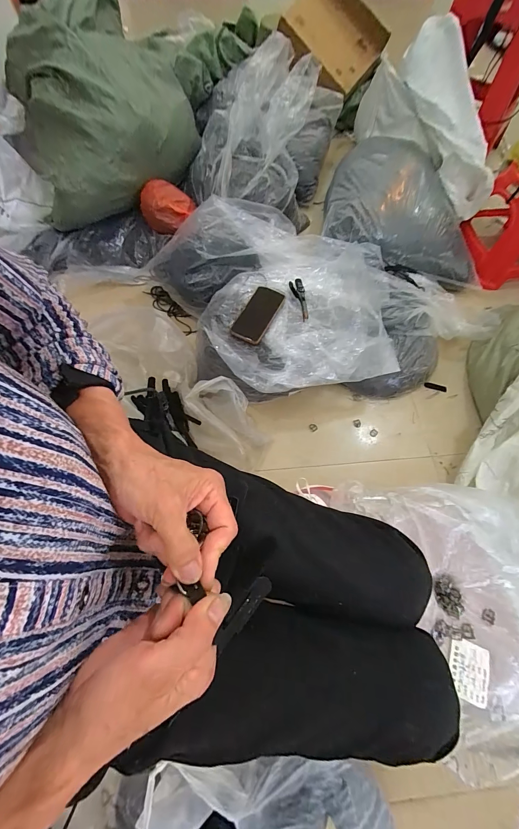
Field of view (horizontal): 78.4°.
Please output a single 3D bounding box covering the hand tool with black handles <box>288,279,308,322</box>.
[{"bbox_3d":[0.101,-0.294,0.806,0.033,0.008,0.138,-5,65,-3],"label":"hand tool with black handles"}]

